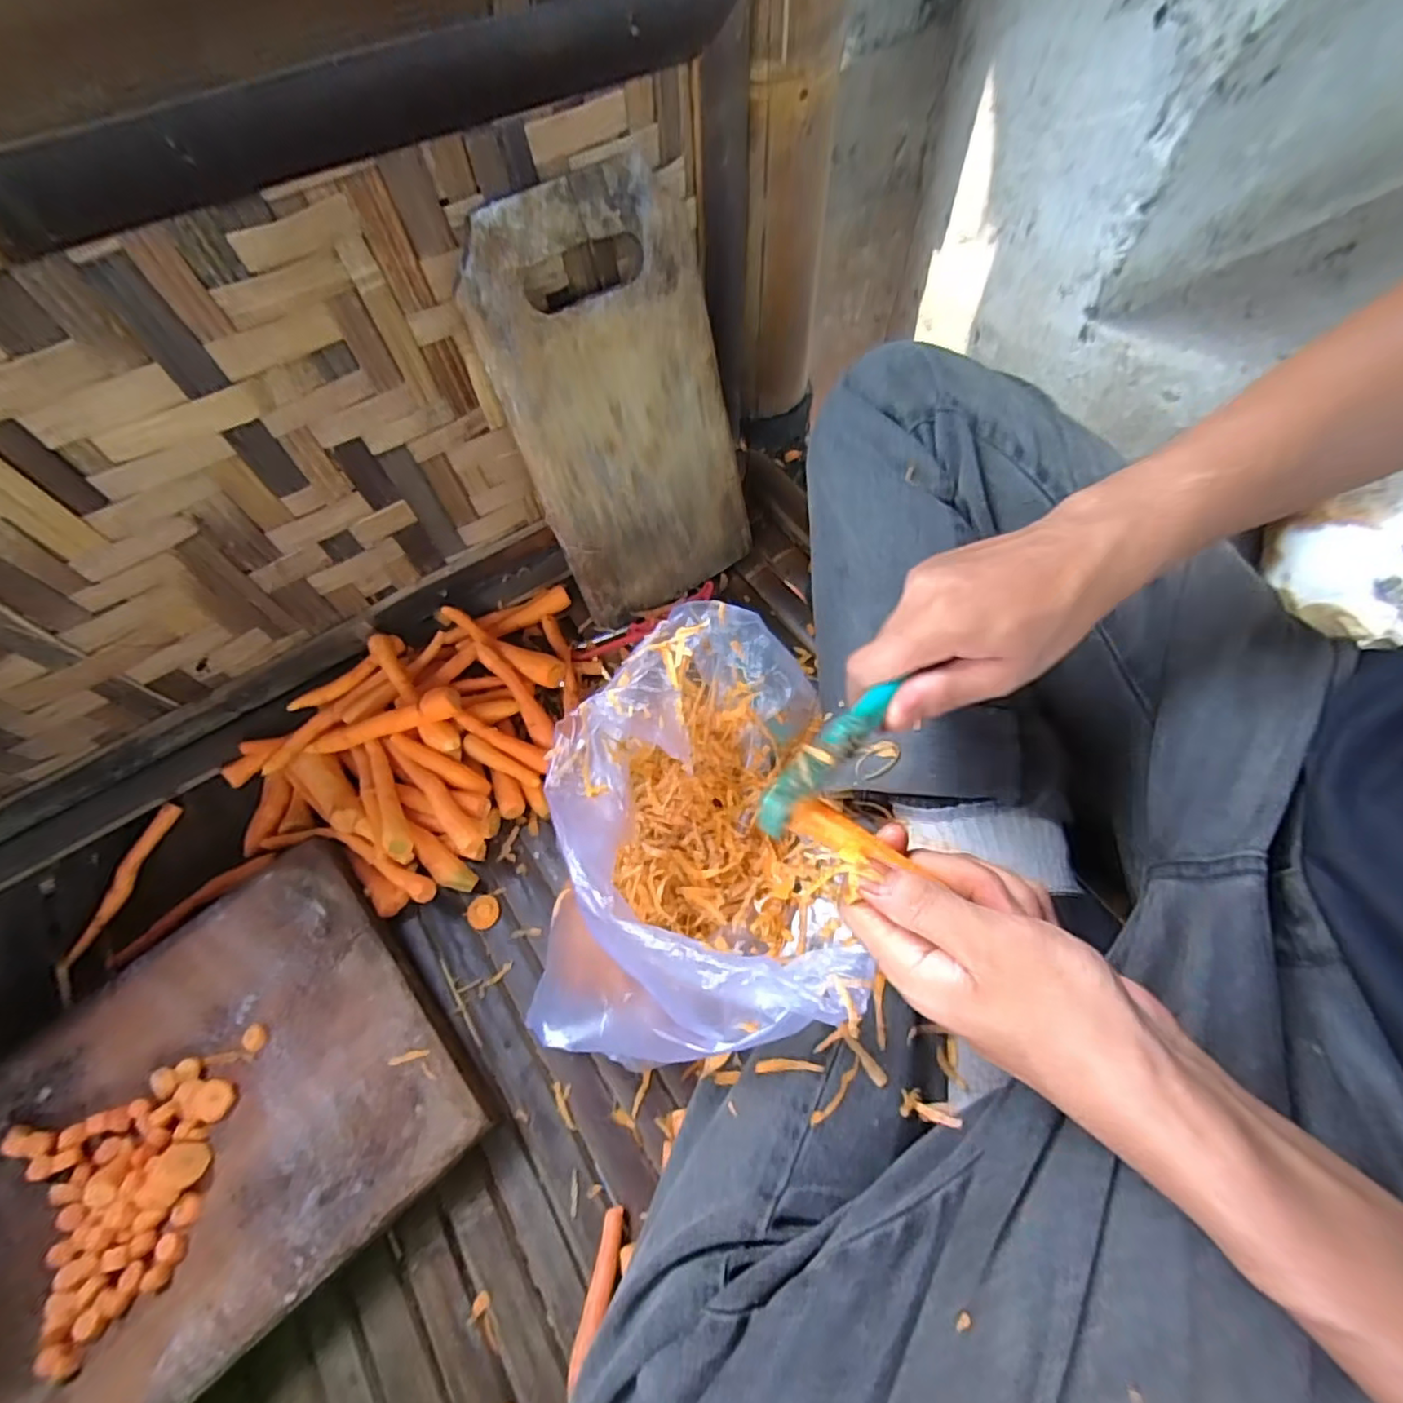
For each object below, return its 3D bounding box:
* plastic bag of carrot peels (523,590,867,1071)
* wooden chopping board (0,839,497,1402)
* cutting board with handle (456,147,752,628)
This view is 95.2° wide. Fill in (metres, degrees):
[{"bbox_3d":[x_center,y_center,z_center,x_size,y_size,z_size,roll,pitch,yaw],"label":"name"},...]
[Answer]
[{"bbox_3d":[-0.006,0.068,0.360,0.177,0.131,0.228,-1,65,2],"label":"plastic bag of carrot peels"},{"bbox_3d":[-0.308,0.264,0.368,0.318,0.038,0.229,-40,70,-15],"label":"wooden chopping board"},{"bbox_3d":[-0.049,-0.193,0.452,0.158,0.278,0.011,-31,46,-16],"label":"cutting board with handle"}]

